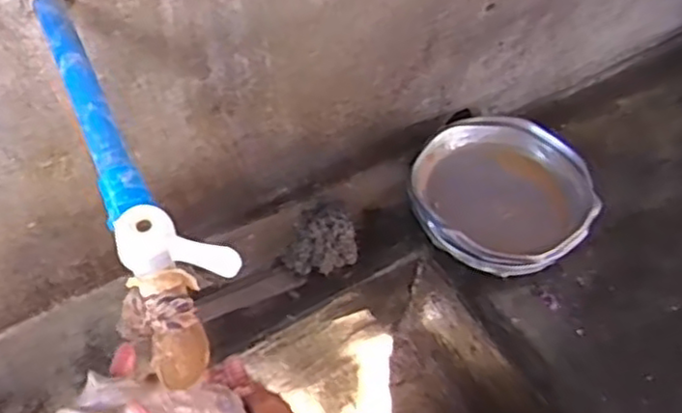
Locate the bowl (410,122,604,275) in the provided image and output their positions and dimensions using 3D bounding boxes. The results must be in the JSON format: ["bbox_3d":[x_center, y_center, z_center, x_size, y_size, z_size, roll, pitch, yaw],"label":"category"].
[{"bbox_3d":[0.187,-0.011,0.814,0.208,0.064,0.198,2,54,-2],"label":"bowl"}]

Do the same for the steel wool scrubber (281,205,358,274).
[{"bbox_3d":[-0.024,0.036,0.782,0.083,0.032,0.075,-5,54,-7],"label":"steel wool scrubber"}]

